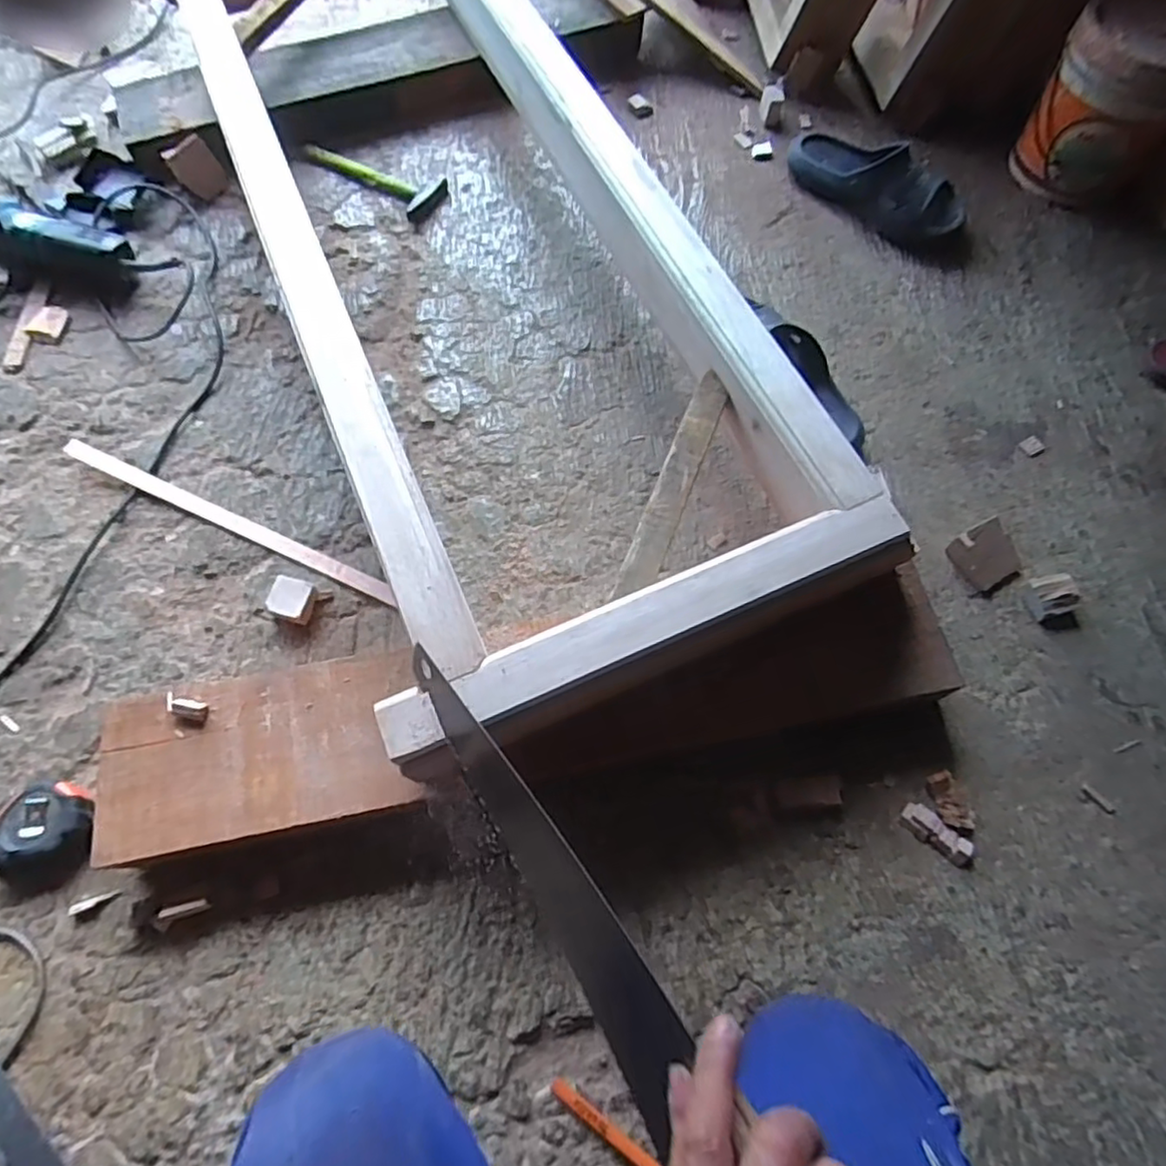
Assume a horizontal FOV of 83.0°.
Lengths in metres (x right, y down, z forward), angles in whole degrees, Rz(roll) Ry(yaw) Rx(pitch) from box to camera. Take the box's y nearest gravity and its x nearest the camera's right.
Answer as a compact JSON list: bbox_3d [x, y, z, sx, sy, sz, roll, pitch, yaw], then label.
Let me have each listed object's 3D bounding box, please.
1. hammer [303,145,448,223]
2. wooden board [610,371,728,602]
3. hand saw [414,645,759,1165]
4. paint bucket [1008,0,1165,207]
[{"bbox_3d":[-0.314,-0.615,0.997,0.224,0.027,0.078,29,68,12],"label":"hammer"},{"bbox_3d":[0.092,-0.101,0.651,0.034,0.019,0.265,20,66,8],"label":"wooden board"},{"bbox_3d":[0.009,0.219,0.385,0.044,0.085,0.502,-32,46,-15],"label":"hand saw"},{"bbox_3d":[0.762,-0.693,0.952,0.190,0.212,0.206,34,69,14],"label":"paint bucket"}]

